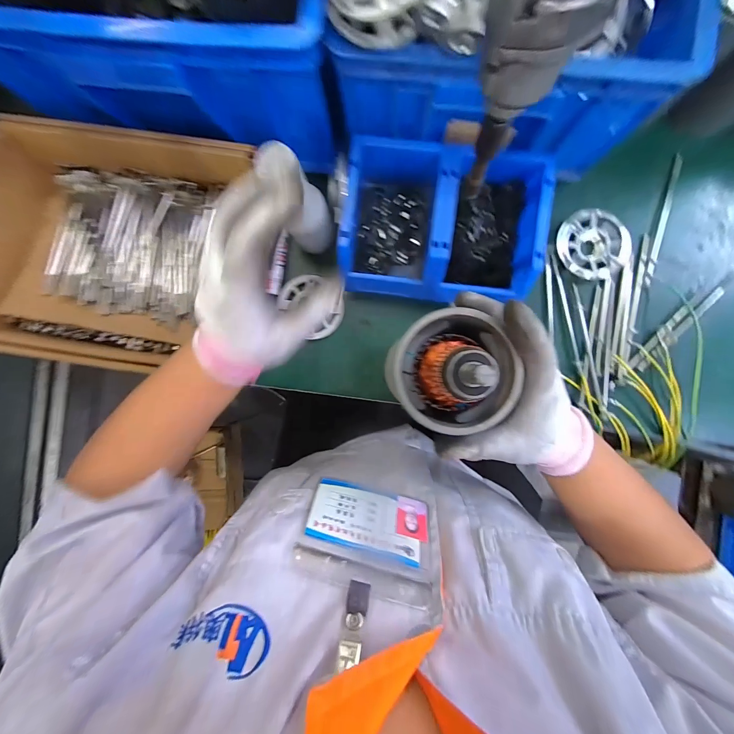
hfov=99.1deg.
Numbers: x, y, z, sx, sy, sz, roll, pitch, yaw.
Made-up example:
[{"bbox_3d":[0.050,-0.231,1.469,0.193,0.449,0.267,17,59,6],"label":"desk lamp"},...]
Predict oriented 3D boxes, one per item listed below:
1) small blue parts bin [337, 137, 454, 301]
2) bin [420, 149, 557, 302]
[{"bbox_3d":[0.029,-0.167,0.363,0.106,0.076,0.162,5,90,2],"label":"small blue parts bin"},{"bbox_3d":[0.128,-0.152,0.351,0.115,0.067,0.156,6,90,2],"label":"bin"}]

